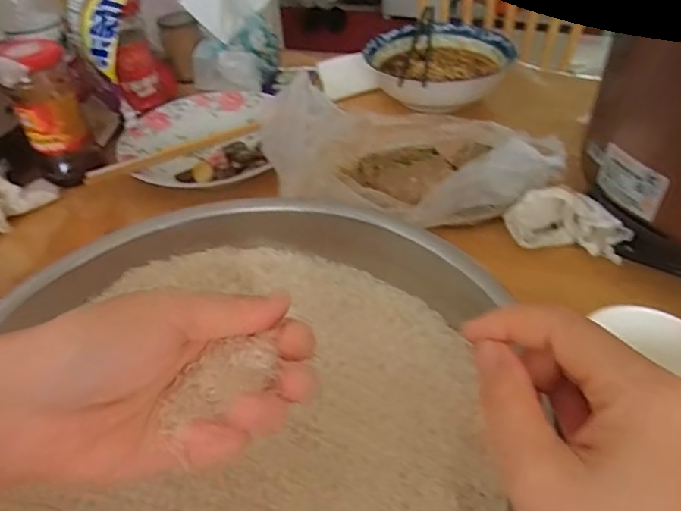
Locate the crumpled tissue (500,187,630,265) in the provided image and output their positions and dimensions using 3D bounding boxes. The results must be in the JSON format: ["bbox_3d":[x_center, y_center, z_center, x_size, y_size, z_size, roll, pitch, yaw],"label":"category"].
[{"bbox_3d":[0.183,-0.027,0.433,0.092,0.047,0.034,8,44,13],"label":"crumpled tissue"}]

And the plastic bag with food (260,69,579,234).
[{"bbox_3d":[0.053,-0.091,0.492,0.271,0.065,0.134,14,46,19],"label":"plastic bag with food"}]

